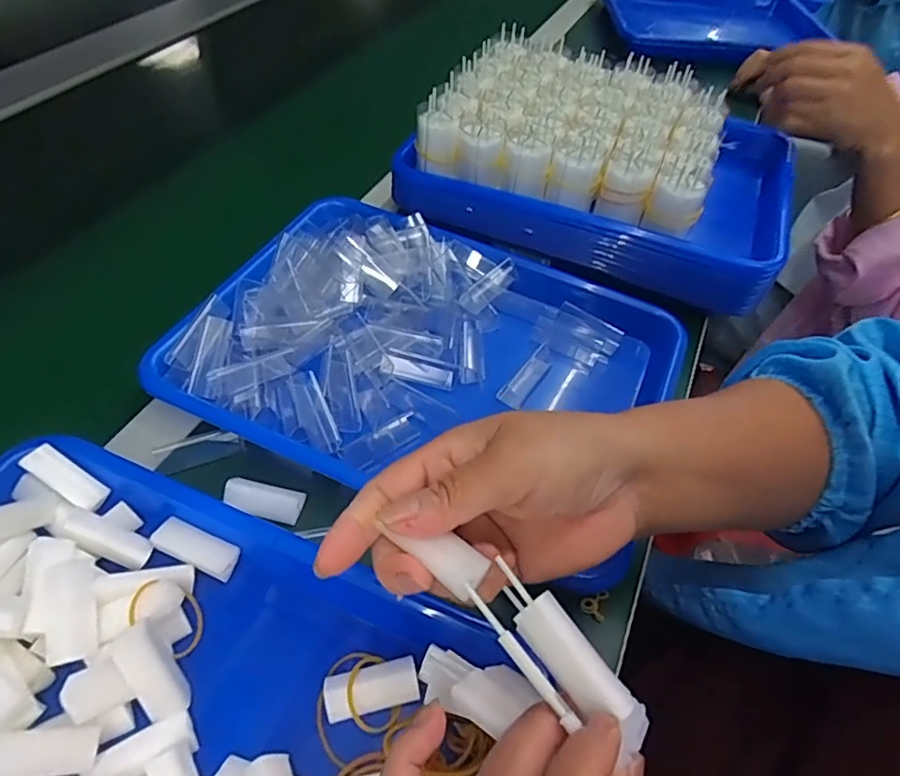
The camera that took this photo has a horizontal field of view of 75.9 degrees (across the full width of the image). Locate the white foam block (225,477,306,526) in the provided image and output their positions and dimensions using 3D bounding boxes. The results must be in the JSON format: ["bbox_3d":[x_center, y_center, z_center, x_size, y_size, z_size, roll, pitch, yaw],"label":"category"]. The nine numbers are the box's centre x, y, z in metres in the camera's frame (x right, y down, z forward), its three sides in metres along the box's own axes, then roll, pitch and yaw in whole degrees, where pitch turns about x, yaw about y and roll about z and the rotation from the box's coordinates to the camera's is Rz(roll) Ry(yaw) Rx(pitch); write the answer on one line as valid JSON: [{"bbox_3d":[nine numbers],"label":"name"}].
[{"bbox_3d":[-0.112,0.067,0.349,0.046,0.012,0.020,11,51,4],"label":"white foam block"}]

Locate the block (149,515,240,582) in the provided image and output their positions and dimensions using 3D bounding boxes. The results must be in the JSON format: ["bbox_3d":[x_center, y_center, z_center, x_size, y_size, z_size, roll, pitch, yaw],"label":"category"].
[{"bbox_3d":[-0.140,0.088,0.320,0.047,0.009,0.018,20,52,11],"label":"block"}]

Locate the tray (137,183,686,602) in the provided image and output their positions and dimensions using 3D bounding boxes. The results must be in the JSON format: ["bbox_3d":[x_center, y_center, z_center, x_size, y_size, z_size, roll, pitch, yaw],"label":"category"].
[{"bbox_3d":[-0.010,-0.024,0.424,0.328,0.054,0.246,22,52,12],"label":"tray"}]

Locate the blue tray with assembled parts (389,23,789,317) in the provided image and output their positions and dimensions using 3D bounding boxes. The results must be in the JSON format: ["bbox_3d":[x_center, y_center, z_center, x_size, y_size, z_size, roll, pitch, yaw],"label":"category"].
[{"bbox_3d":[0.140,-0.212,0.537,0.324,0.094,0.231,21,52,11],"label":"blue tray with assembled parts"}]

